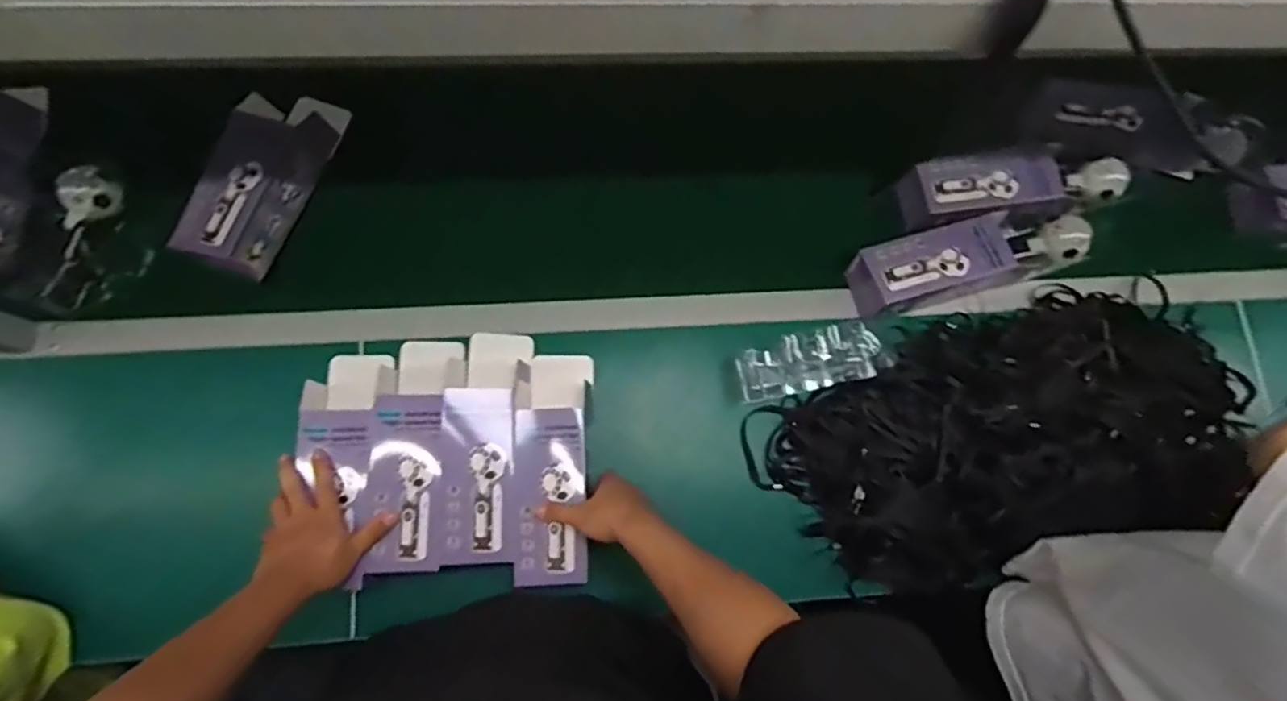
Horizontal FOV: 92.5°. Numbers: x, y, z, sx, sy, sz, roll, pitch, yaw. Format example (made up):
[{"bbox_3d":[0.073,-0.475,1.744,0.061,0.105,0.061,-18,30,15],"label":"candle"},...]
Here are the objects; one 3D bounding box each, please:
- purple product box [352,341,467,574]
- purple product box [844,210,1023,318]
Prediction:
[{"bbox_3d":[-0.260,0.113,0.704,0.083,0.062,0.258,4,78,-5],"label":"purple product box"},{"bbox_3d":[0.386,-0.111,0.822,0.222,0.073,0.092,-16,78,-5],"label":"purple product box"}]

